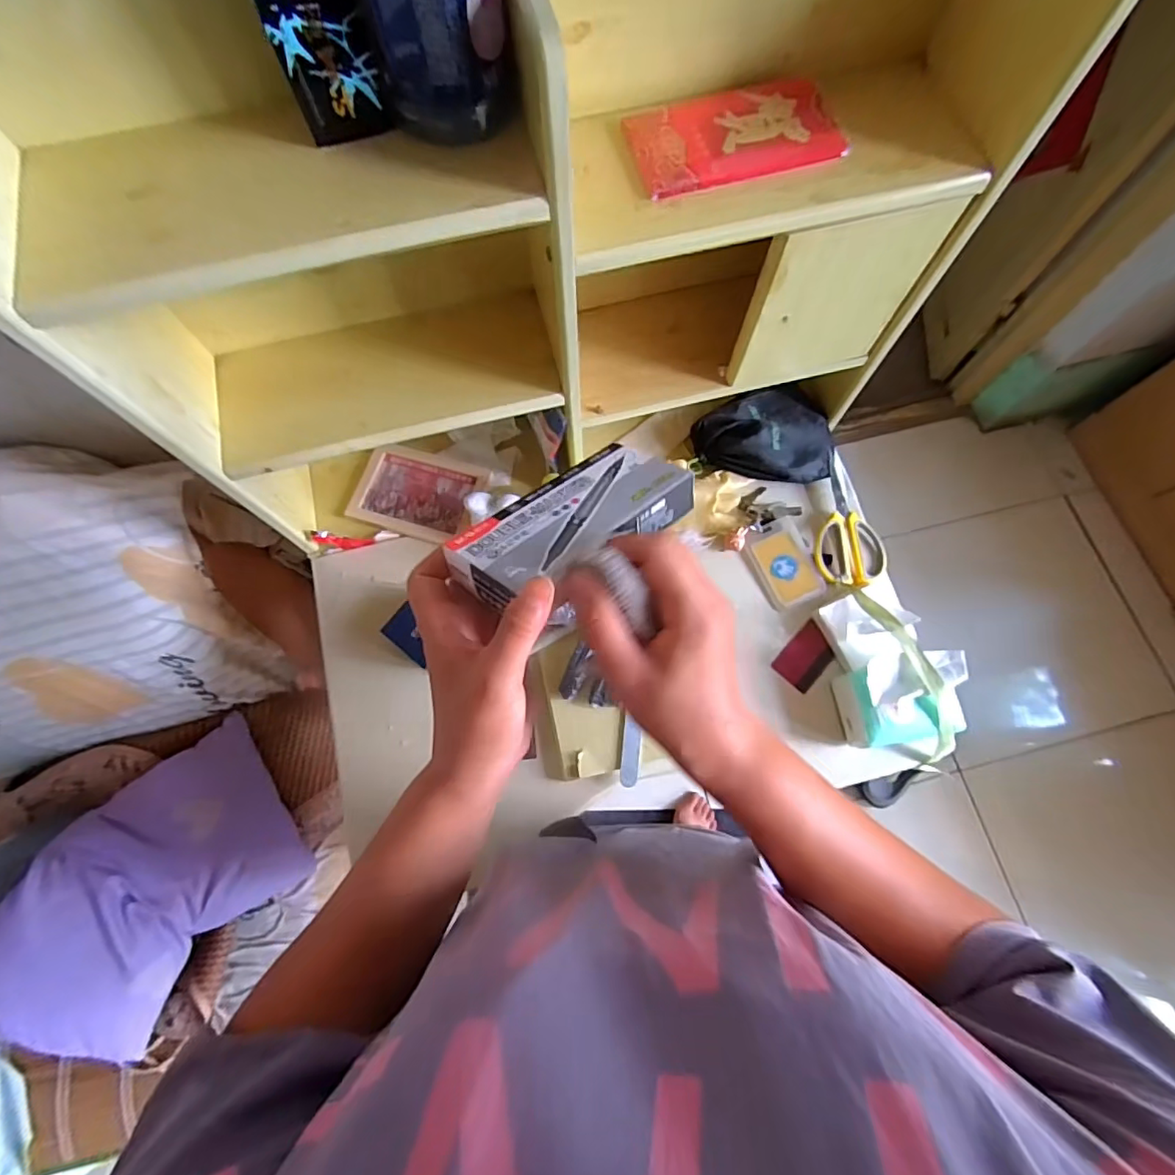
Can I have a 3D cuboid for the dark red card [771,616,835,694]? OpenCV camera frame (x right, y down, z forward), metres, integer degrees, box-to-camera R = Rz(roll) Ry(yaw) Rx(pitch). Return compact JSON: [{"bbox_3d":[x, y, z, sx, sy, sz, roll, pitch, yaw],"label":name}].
[{"bbox_3d":[0.276,0.088,0.703,0.053,0.008,0.080,42,77,13],"label":"dark red card"}]

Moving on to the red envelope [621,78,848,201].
[{"bbox_3d":[0.118,-0.373,0.455,0.166,0.014,0.094,-18,73,-6],"label":"red envelope"}]

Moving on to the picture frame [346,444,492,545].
[{"bbox_3d":[-0.231,-0.131,0.766,0.169,0.016,0.121,16,73,6],"label":"picture frame"}]

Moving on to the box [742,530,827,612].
[{"bbox_3d":[0.257,-0.025,0.730,0.071,0.016,0.100,-23,73,-7],"label":"box"}]

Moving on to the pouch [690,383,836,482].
[{"bbox_3d":[0.248,-0.204,0.764,0.189,0.048,0.133,-15,73,-4],"label":"pouch"}]

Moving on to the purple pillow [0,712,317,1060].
[{"bbox_3d":[-0.647,0.446,0.838,0.272,0.179,0.427,38,76,12],"label":"purple pillow"}]

